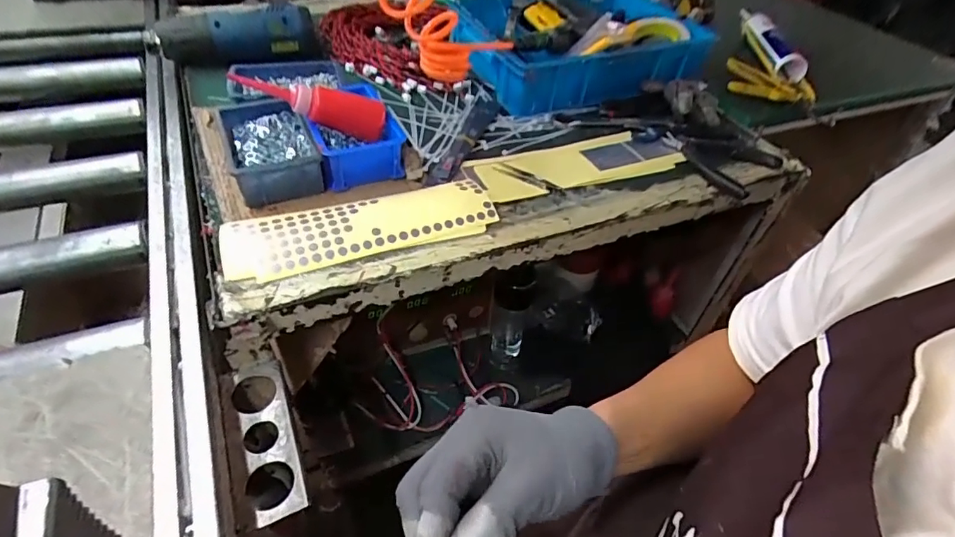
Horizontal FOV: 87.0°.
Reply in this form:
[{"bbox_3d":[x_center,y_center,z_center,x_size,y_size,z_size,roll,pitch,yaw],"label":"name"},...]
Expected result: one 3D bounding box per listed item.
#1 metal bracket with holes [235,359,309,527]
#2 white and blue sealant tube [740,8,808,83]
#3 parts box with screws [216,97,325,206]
[{"bbox_3d":[-0.183,0.145,0.444,0.041,0.011,0.147,-15,49,-21],"label":"metal bracket with holes"},{"bbox_3d":[0.577,-0.446,0.985,0.054,0.043,0.270,4,45,-3],"label":"white and blue sealant tube"},{"bbox_3d":[-0.242,-0.137,0.588,0.093,0.054,0.151,-16,50,-21],"label":"parts box with screws"}]

